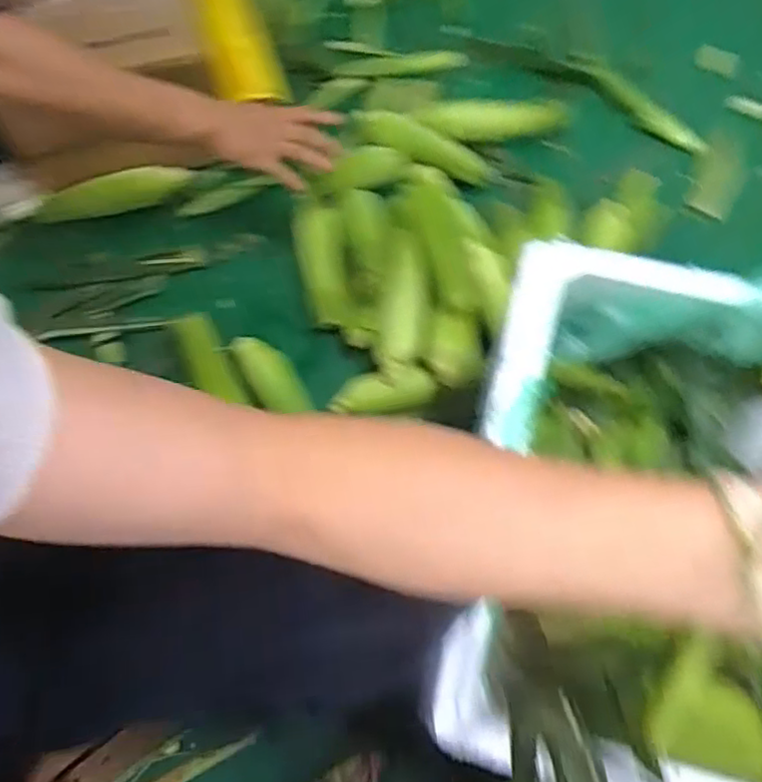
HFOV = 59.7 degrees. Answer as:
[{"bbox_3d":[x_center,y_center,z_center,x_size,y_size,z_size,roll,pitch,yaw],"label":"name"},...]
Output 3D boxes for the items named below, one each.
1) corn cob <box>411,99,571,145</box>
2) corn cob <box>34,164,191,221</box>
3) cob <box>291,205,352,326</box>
[{"bbox_3d":[0.178,-0.443,1.076,0.237,0.046,0.068,-7,67,-2],"label":"corn cob"},{"bbox_3d":[-0.411,-0.302,1.015,0.229,0.044,0.045,-13,68,-5],"label":"corn cob"},{"bbox_3d":[-0.083,-0.176,0.942,0.064,0.046,0.180,-11,67,-4],"label":"cob"}]

